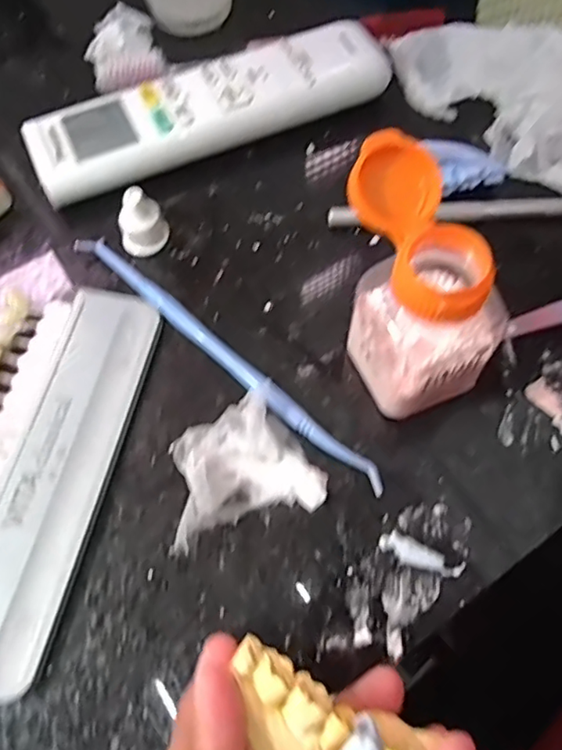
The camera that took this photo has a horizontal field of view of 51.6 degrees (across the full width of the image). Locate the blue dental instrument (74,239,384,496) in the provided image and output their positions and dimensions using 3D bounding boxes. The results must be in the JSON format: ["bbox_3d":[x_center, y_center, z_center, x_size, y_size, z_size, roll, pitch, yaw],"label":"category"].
[{"bbox_3d":[-0.025,-0.010,0.234,0.164,0.006,0.009,38,71,18],"label":"blue dental instrument"}]

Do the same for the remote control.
[{"bbox_3d":[-0.032,-0.128,0.283,0.175,0.019,0.047,-21,65,-9],"label":"remote control"}]

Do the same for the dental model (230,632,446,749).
[{"bbox_3d":[0.012,0.093,0.148,0.058,0.021,0.025,30,70,-3],"label":"dental model"}]

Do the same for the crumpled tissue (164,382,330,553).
[{"bbox_3d":[-0.017,0.032,0.210,0.055,0.013,0.047,-22,65,-9],"label":"crumpled tissue"}]

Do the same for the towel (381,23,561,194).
[{"bbox_3d":[0.113,-0.134,0.268,0.059,0.039,0.155,-40,69,-17],"label":"towel"}]

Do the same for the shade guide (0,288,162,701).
[{"bbox_3d":[-0.096,0.031,0.214,0.065,0.011,0.146,10,64,6],"label":"shade guide"}]

